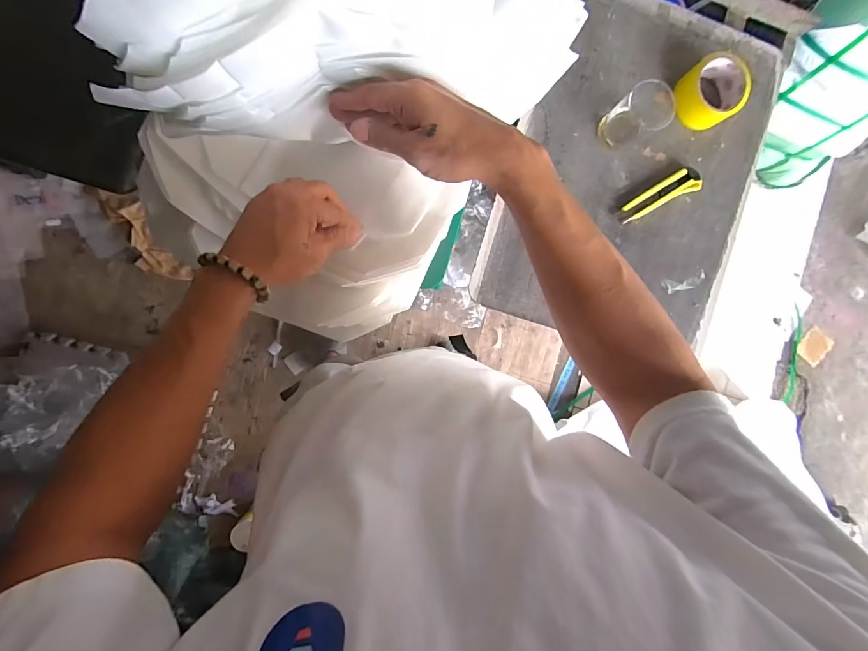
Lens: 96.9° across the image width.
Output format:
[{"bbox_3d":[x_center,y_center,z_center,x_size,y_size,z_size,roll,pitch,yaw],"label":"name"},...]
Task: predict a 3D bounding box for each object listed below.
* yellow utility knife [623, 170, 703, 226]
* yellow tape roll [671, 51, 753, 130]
[{"bbox_3d":[0.357,-0.207,0.601,0.139,0.015,0.037,-27,93,-5],"label":"yellow utility knife"},{"bbox_3d":[0.436,-0.367,0.597,0.107,0.043,0.093,-37,93,-5],"label":"yellow tape roll"}]

